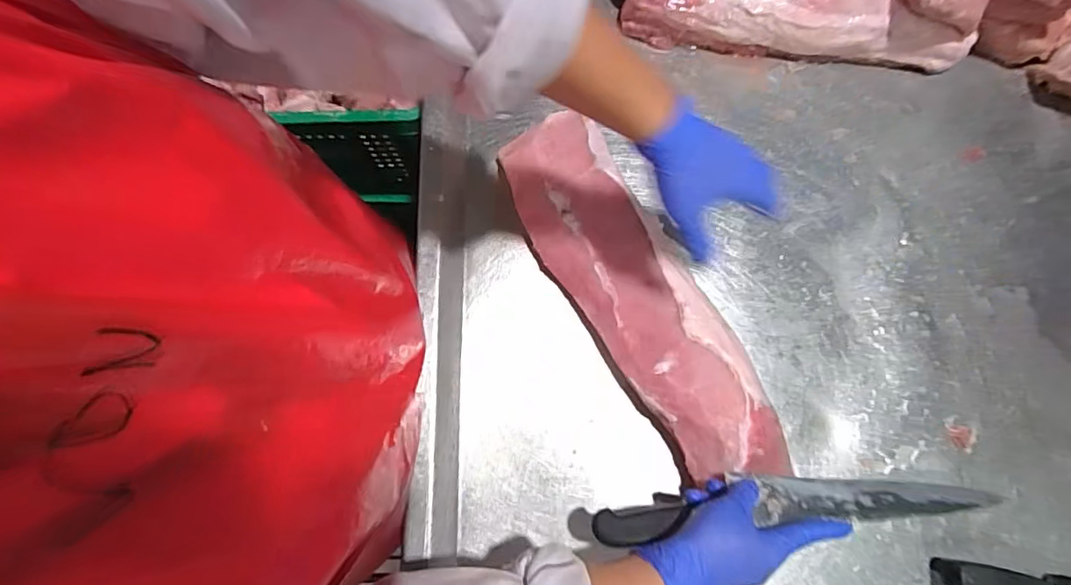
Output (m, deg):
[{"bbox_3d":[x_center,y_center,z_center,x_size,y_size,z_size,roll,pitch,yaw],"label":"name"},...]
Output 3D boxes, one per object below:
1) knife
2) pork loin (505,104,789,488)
[{"bbox_3d":[0.230,0.189,0.487,0.355,0.029,0.045,-4,76,-3],"label":"knife"},{"bbox_3d":[0.103,0.000,0.575,0.119,0.046,0.429,-29,78,-8],"label":"pork loin"}]

